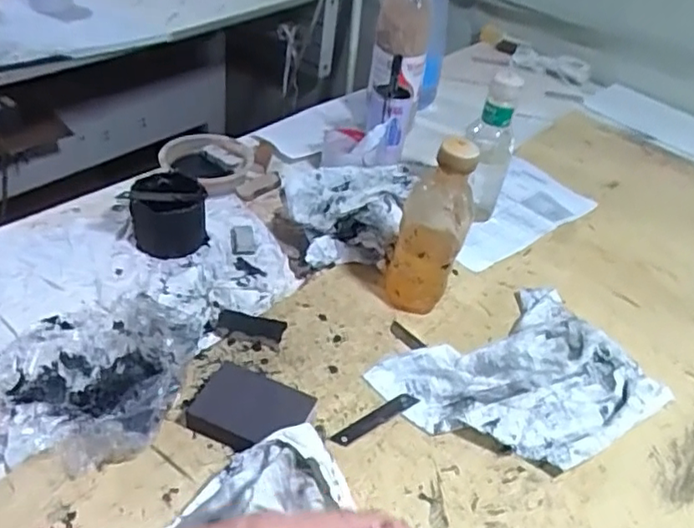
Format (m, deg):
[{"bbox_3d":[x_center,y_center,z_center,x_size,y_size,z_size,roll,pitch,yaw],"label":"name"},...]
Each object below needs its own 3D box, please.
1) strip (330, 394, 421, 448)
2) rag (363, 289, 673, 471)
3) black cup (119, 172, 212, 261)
[{"bbox_3d":[0.029,0.151,0.606,0.100,0.004,0.017,-24,49,-32],"label":"strip"},{"bbox_3d":[0.180,0.121,0.642,0.250,0.041,0.189,-20,47,-29],"label":"rag"},{"bbox_3d":[-0.224,-0.065,0.772,0.082,0.072,0.089,-29,52,-36],"label":"black cup"}]

